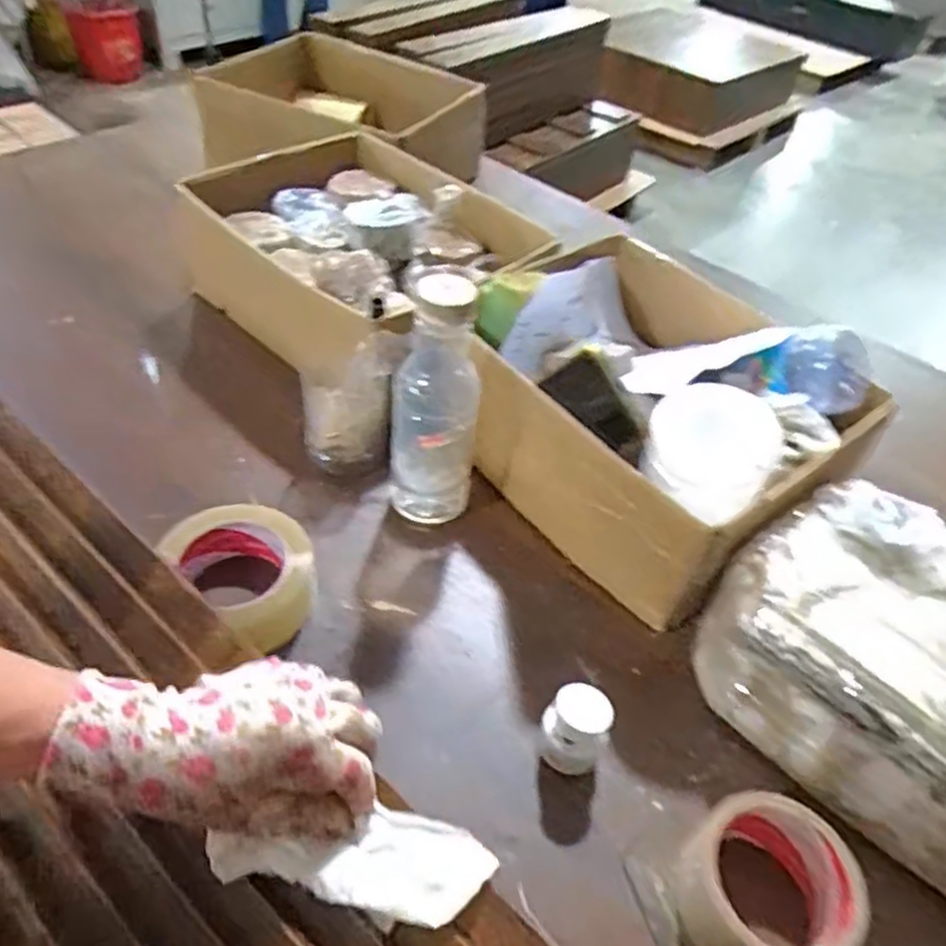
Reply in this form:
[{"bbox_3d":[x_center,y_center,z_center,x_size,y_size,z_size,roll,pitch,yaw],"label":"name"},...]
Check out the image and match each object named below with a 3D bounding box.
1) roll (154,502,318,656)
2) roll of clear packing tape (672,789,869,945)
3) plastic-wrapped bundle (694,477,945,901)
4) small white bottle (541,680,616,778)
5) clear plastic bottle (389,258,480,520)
[{"bbox_3d":[-0.167,0.072,0.563,0.115,0.047,0.090,36,51,26],"label":"roll"},{"bbox_3d":[0.168,0.240,0.428,0.083,0.063,0.087,4,44,-4],"label":"roll of clear packing tape"},{"bbox_3d":[0.281,0.133,0.505,0.225,0.127,0.183,34,50,24],"label":"plastic-wrapped bundle"},{"bbox_3d":[0.066,0.168,0.486,0.041,0.058,0.034,15,45,8],"label":"small white bottle"},{"bbox_3d":[-0.029,-0.055,0.587,0.065,0.224,0.062,1,45,-7],"label":"clear plastic bottle"}]

